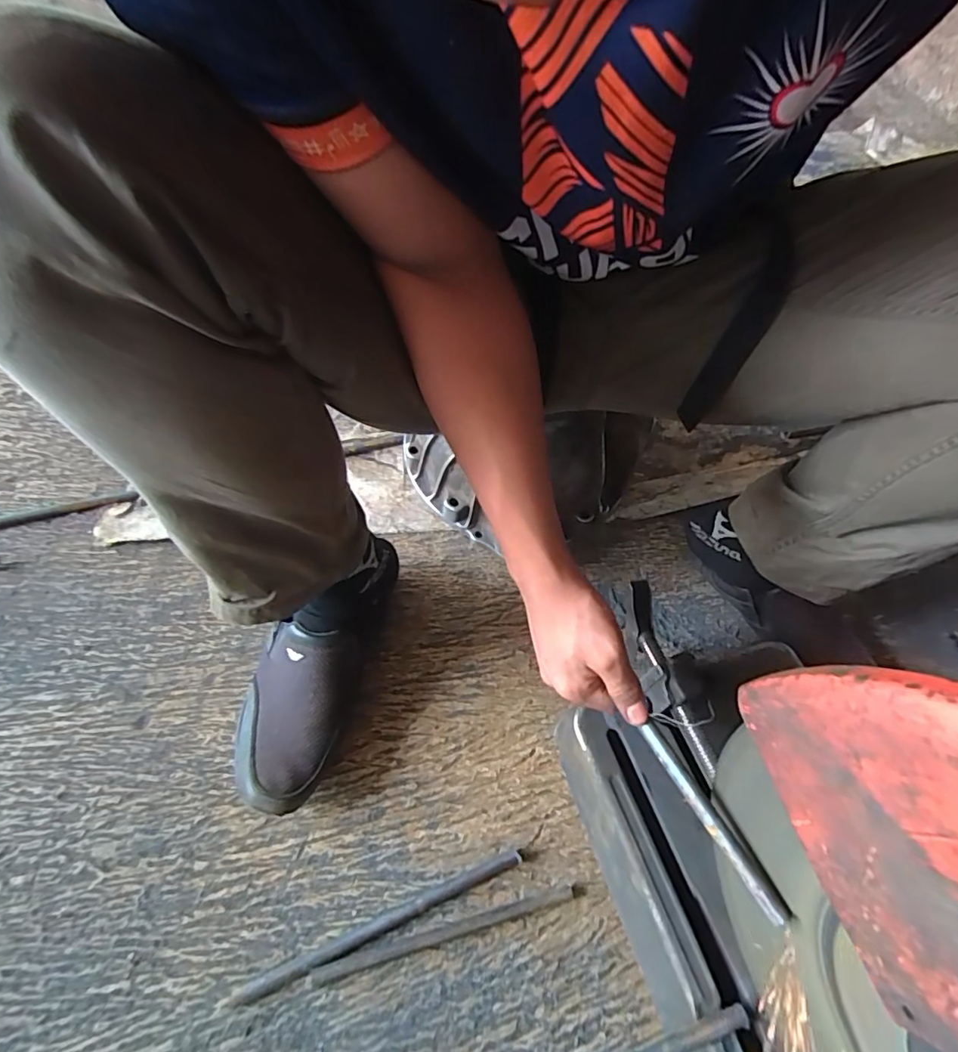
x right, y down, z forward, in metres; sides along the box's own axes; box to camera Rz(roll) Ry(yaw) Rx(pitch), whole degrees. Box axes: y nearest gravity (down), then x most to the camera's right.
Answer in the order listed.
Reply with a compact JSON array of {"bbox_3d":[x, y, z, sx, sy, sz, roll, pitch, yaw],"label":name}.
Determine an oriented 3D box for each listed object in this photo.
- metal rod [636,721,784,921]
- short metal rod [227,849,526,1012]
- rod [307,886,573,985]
[{"bbox_3d":[0.145,0.183,0.325,0.010,0.006,0.123,-21,55,-17],"label":"metal rod"},{"bbox_3d":[-0.076,0.333,0.428,0.242,0.007,0.013,-16,60,-18],"label":"short metal rod"},{"bbox_3d":[-0.026,0.341,0.429,0.220,0.009,0.015,-9,58,-14],"label":"rod"}]

